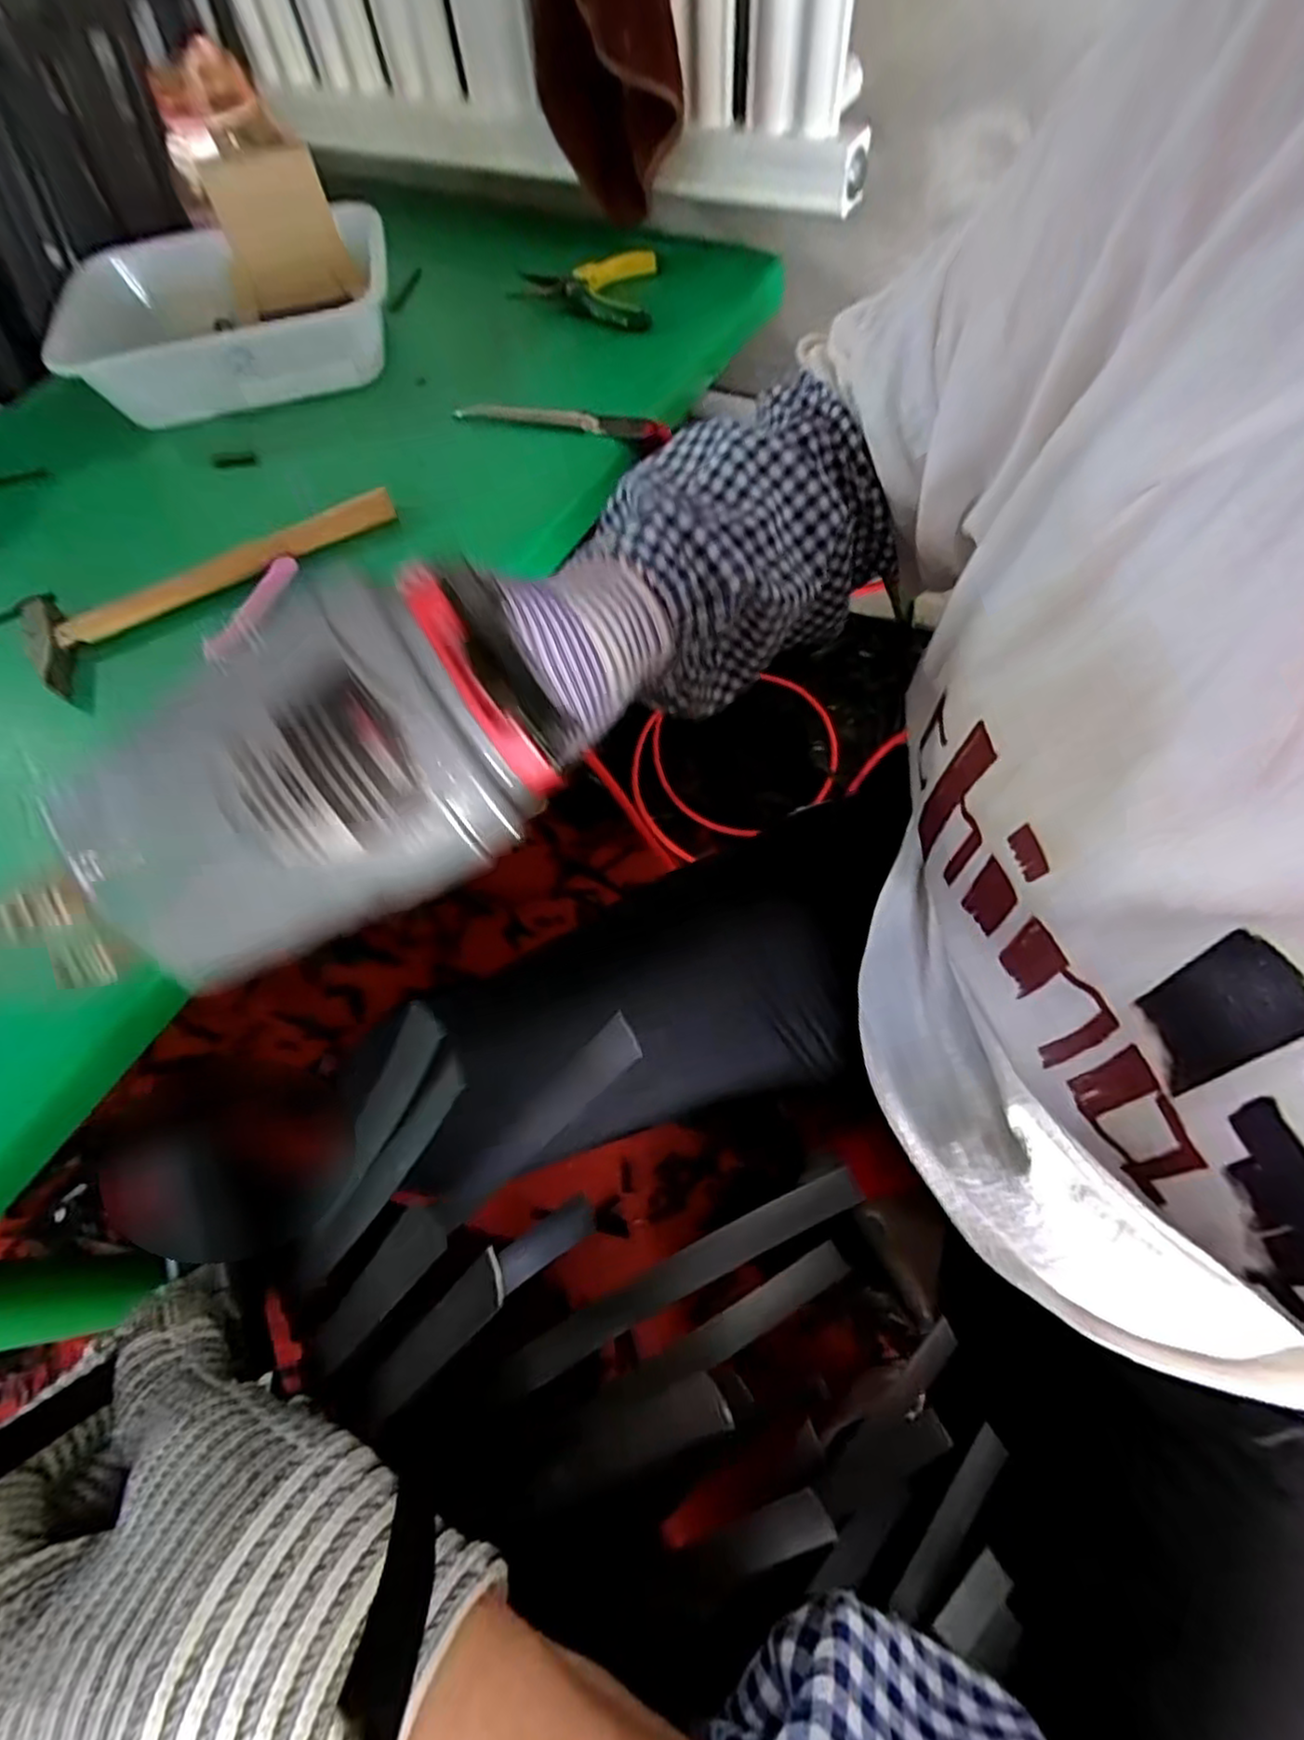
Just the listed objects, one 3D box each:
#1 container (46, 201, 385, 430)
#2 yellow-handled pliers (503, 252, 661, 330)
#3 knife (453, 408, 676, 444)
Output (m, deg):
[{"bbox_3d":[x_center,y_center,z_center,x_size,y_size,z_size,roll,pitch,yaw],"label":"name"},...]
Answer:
[{"bbox_3d":[-0.365,-0.485,0.616,0.244,0.062,0.200,-12,64,-3],"label":"container"},{"bbox_3d":[-0.062,-0.545,0.660,0.130,0.023,0.102,-1,64,2],"label":"yellow-handled pliers"},{"bbox_3d":[-0.077,-0.378,0.586,0.183,0.010,0.028,14,66,10],"label":"knife"}]

